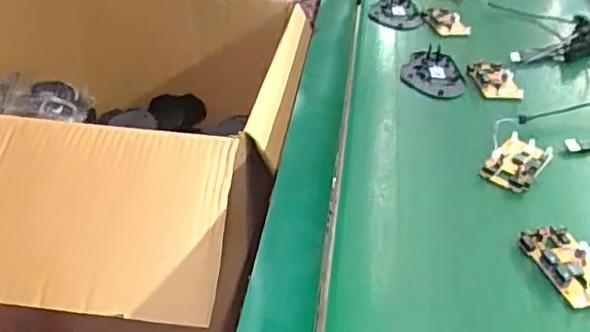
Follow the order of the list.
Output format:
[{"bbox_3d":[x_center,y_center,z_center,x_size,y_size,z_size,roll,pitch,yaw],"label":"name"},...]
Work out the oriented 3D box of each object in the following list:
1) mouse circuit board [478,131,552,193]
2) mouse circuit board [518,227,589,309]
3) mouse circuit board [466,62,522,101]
[{"bbox_3d":[0.215,-0.005,0.564,0.043,0.009,0.083,28,42,28],"label":"mouse circuit board"},{"bbox_3d":[0.215,0.077,0.455,0.048,0.015,0.072,-6,38,-15],"label":"mouse circuit board"},{"bbox_3d":[0.239,-0.102,0.698,0.048,0.010,0.077,-1,37,-8],"label":"mouse circuit board"}]

